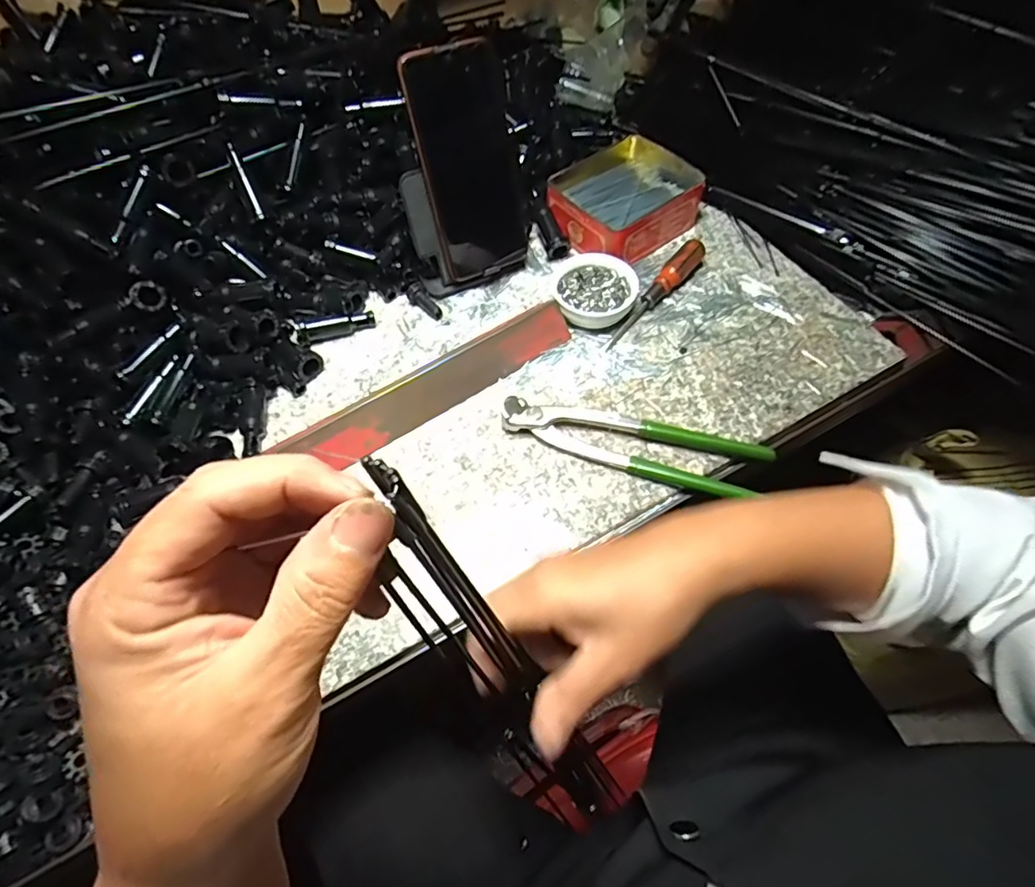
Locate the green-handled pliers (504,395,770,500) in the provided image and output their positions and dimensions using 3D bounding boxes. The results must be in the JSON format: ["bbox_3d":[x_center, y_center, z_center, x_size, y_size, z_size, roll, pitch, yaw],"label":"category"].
[{"bbox_3d":[0.084,-0.003,0.420,0.190,0.018,0.049,18,61,13],"label":"green-handled pliers"}]

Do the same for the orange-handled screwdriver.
[{"bbox_3d":[0.123,-0.135,0.496,0.018,0.026,0.138,35,66,21],"label":"orange-handled screwdriver"}]

